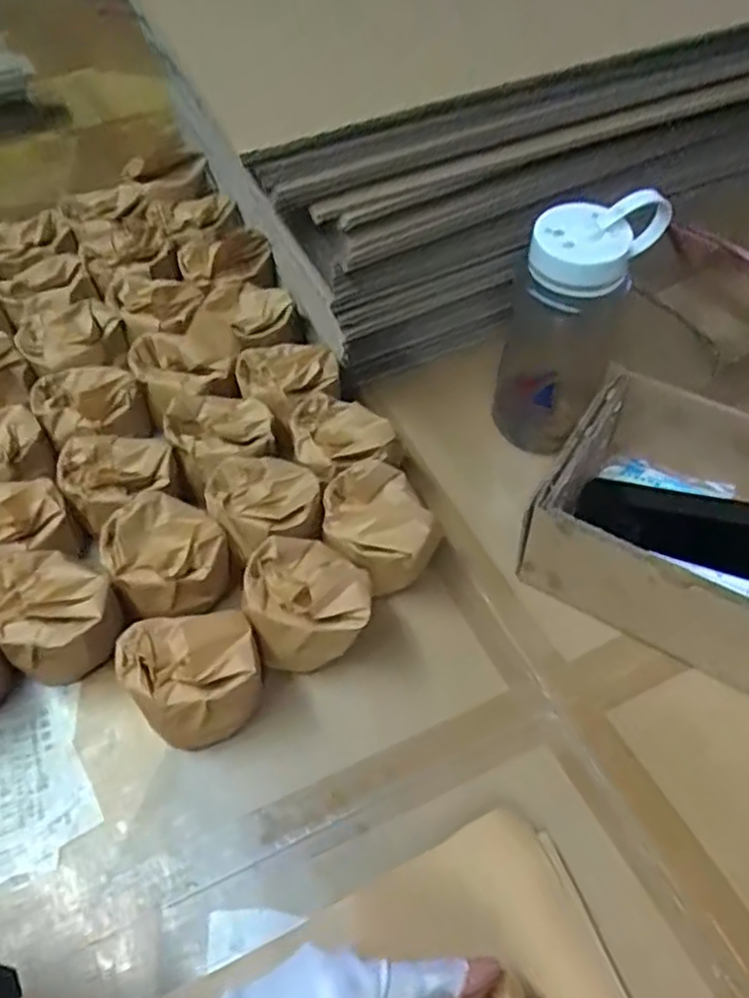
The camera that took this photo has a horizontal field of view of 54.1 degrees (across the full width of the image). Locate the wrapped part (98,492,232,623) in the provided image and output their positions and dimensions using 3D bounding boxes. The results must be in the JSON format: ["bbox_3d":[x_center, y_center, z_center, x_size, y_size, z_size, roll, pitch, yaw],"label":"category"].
[{"bbox_3d":[-0.148,0.047,0.532,0.079,0.064,0.084,-2,54,2],"label":"wrapped part"}]

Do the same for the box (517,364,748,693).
[{"bbox_3d":[0.221,0.023,0.504,0.192,0.096,0.154,23,57,21],"label":"box"}]

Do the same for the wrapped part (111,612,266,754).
[{"bbox_3d":[-0.115,0.112,0.473,0.084,0.069,0.075,-16,52,-8],"label":"wrapped part"}]

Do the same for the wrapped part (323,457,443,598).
[{"bbox_3d":[0.003,0.025,0.535,0.077,0.068,0.079,-2,51,3],"label":"wrapped part"}]

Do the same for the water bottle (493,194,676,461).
[{"bbox_3d":[0.147,-0.118,0.554,0.102,0.198,0.065,6,52,9],"label":"water bottle"}]

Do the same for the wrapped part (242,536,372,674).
[{"bbox_3d":[-0.044,0.071,0.499,0.078,0.075,0.072,-2,51,3],"label":"wrapped part"}]

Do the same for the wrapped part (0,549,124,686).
[{"bbox_3d":[-0.215,0.080,0.494,0.072,0.065,0.070,-2,51,3],"label":"wrapped part"}]

